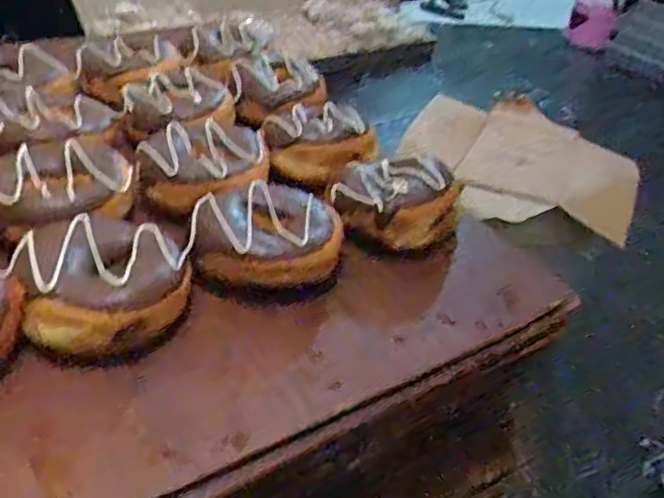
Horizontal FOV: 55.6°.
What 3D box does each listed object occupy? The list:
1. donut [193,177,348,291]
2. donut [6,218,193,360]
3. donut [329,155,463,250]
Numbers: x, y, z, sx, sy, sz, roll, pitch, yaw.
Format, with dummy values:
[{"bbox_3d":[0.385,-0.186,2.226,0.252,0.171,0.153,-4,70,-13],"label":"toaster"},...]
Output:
[{"bbox_3d":[-0.039,-0.007,0.418,0.089,0.037,0.093,4,38,-3],"label":"donut"},{"bbox_3d":[-0.130,0.020,0.369,0.094,0.039,0.097,-14,42,-23],"label":"donut"},{"bbox_3d":[0.049,-0.041,0.463,0.092,0.039,0.091,10,38,5],"label":"donut"}]

